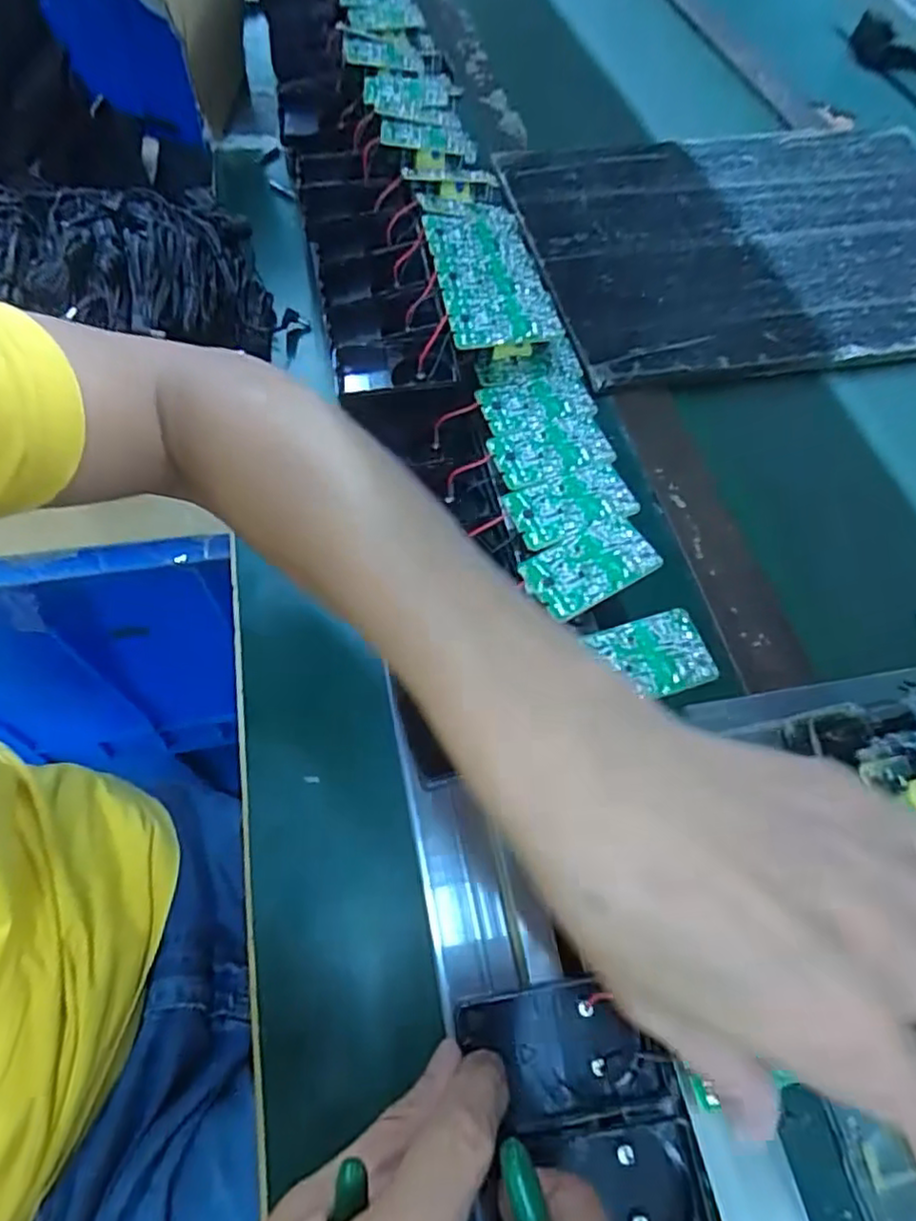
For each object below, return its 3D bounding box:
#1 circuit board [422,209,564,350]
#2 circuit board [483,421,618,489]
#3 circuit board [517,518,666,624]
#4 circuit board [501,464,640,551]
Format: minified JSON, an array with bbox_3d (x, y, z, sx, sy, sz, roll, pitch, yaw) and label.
[{"bbox_3d":[0.018,-0.211,0.401,0.065,0.019,0.121,-11,61,-8],"label":"circuit board"},{"bbox_3d":[0.052,-0.087,0.357,0.062,0.004,0.036,-13,61,-11],"label":"circuit board"},{"bbox_3d":[0.066,-0.022,0.321,0.062,0.004,0.035,-27,67,-11],"label":"circuit board"},{"bbox_3d":[0.059,-0.055,0.339,0.064,0.004,0.037,-18,63,-13],"label":"circuit board"}]

